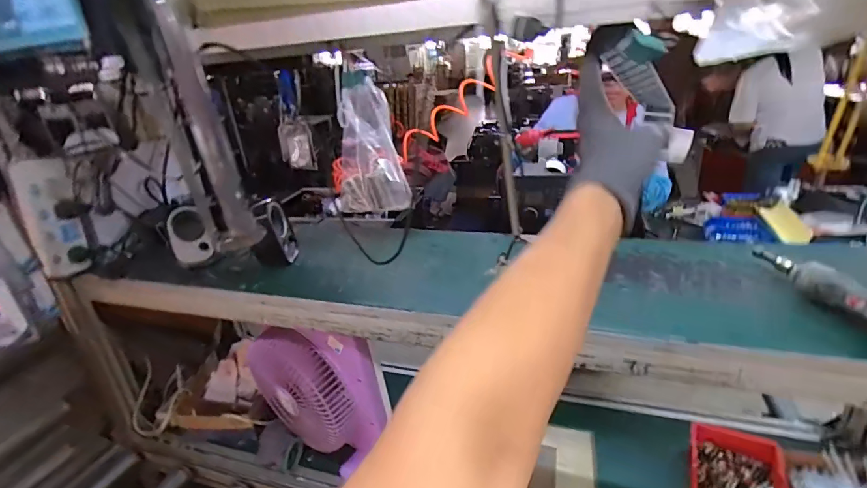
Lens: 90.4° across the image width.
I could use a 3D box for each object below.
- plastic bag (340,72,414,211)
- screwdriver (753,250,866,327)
[{"bbox_3d":[-0.139,-0.197,0.887,0.146,0.263,0.115,-10,23,-8],"label":"plastic bag"},{"bbox_3d":[0.483,0.061,0.511,0.036,0.044,0.278,-8,23,-4],"label":"screwdriver"}]

